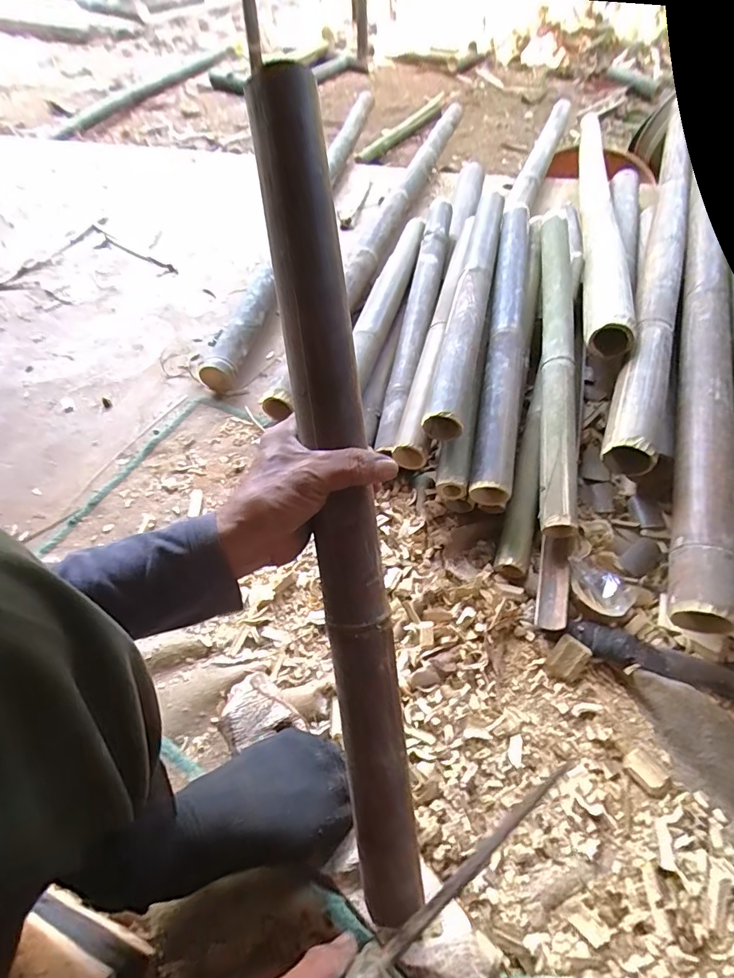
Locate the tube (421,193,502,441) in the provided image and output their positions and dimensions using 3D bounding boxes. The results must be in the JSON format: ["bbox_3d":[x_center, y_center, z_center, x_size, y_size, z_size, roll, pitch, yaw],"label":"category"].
[{"bbox_3d":[0.176,-0.337,0.788,0.057,0.045,0.620,11,57,10],"label":"tube"}]

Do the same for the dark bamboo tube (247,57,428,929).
[{"bbox_3d":[-0.014,0.035,0.355,0.053,0.046,0.621,-8,96,-3],"label":"dark bamboo tube"}]

